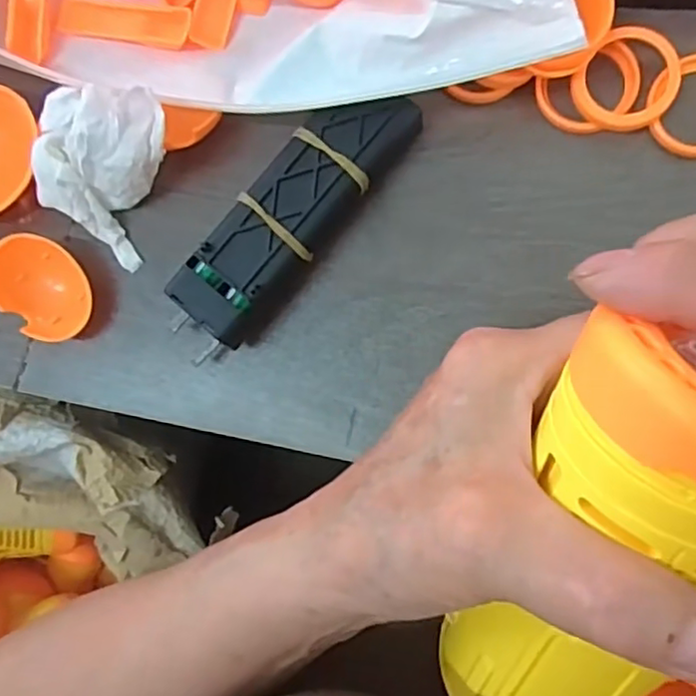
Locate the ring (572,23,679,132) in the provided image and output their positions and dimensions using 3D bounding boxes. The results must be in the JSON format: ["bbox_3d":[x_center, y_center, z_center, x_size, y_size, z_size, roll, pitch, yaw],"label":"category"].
[{"bbox_3d":[0.098,-0.093,0.226,0.033,0.004,0.034,2,102,9],"label":"ring"}]

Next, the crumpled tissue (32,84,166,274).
[{"bbox_3d":[-0.098,-0.071,0.246,0.053,0.035,0.058,29,92,10],"label":"crumpled tissue"}]

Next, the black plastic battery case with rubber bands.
[{"bbox_3d":[-0.021,-0.049,0.239,0.031,0.025,0.111,41,94,10],"label":"black plastic battery case with rubber bands"}]

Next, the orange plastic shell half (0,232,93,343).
[{"bbox_3d":[-0.121,-0.024,0.256,0.033,0.009,0.043,-34,104,-16],"label":"orange plastic shell half"}]

